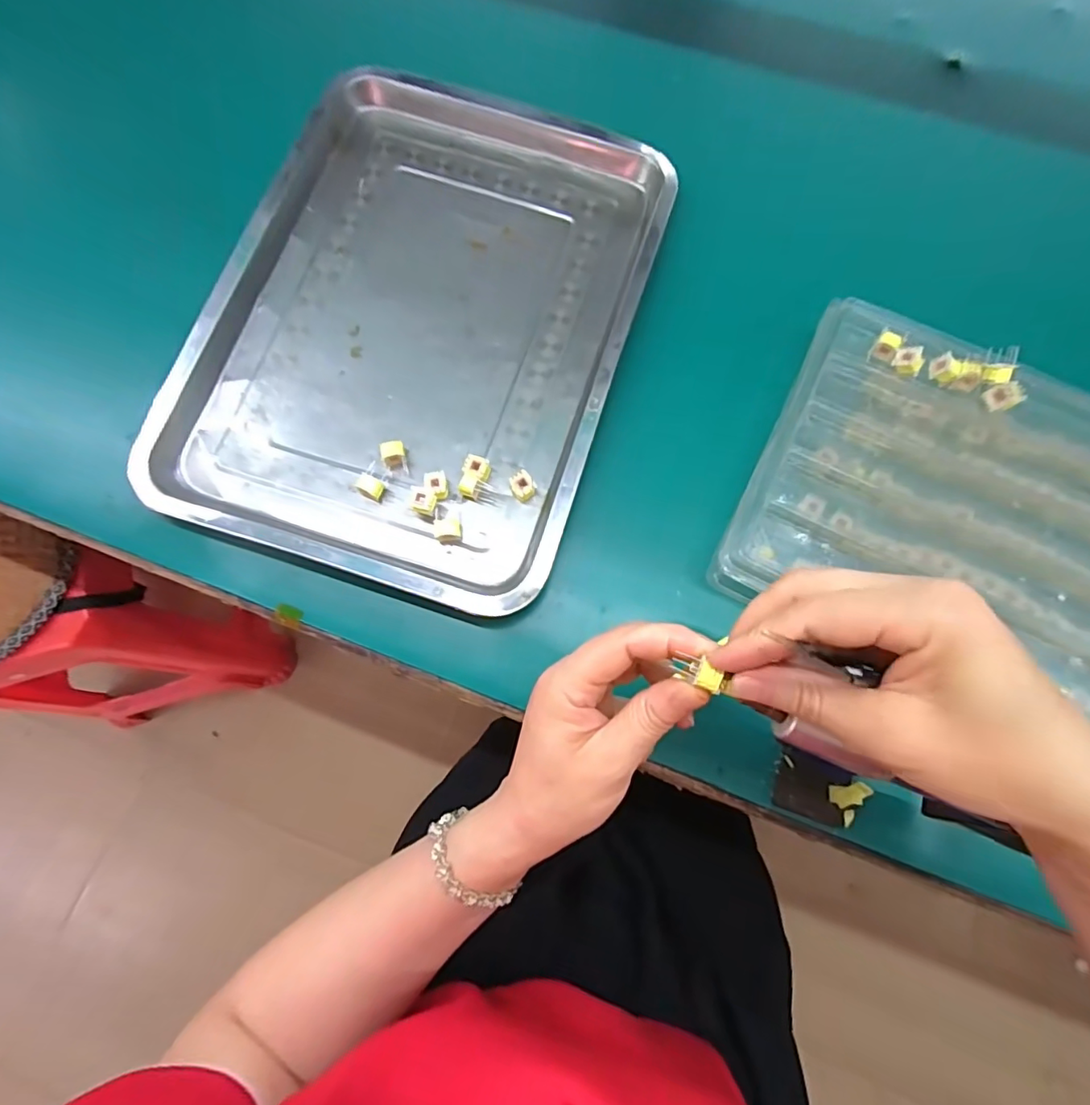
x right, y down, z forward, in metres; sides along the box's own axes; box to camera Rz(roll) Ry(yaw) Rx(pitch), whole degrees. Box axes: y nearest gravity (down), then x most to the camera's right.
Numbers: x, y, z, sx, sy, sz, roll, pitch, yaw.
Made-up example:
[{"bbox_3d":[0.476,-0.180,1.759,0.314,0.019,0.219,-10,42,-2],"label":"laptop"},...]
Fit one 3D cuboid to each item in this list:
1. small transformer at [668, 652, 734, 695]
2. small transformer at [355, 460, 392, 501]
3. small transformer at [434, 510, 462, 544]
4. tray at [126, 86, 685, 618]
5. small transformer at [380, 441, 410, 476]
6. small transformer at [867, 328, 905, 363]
[{"bbox_3d":[0.066,0.051,0.231,0.020,0.009,0.011,26,75,9],"label":"small transformer"},{"bbox_3d":[-0.117,-0.049,0.371,0.018,0.009,0.023,27,78,6],"label":"small transformer"},{"bbox_3d":[-0.065,-0.018,0.364,0.016,0.011,0.022,-6,76,-2],"label":"small transformer"},{"bbox_3d":[-0.089,-0.177,0.407,0.298,0.038,0.403,18,77,4],"label":"tray"},{"bbox_3d":[-0.103,-0.064,0.373,0.015,0.015,0.019,-15,77,-4],"label":"small transformer"},{"bbox_3d":[0.225,-0.136,0.358,0.014,0.012,0.018,31,78,7],"label":"small transformer"}]

